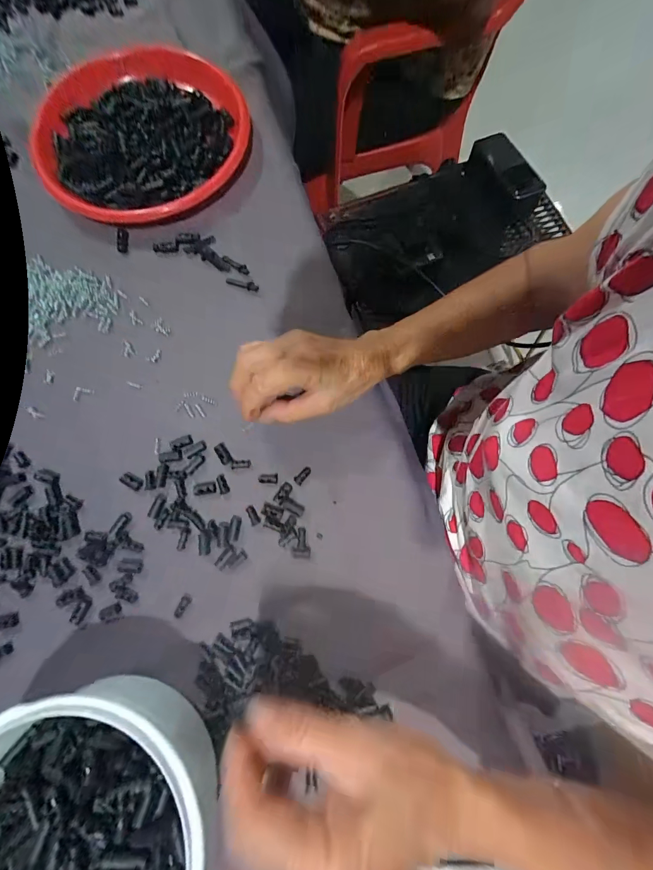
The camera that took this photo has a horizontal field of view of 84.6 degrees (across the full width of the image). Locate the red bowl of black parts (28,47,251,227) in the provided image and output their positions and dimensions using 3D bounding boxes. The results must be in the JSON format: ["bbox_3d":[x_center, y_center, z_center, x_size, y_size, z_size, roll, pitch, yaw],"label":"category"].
[{"bbox_3d":[-0.192,-0.318,0.380,0.211,0.045,0.200,0,77,-1],"label":"red bowl of black parts"}]

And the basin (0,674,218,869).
[{"bbox_3d":[-0.153,0.244,0.233,0.168,0.073,0.159,25,78,5],"label":"basin"}]

